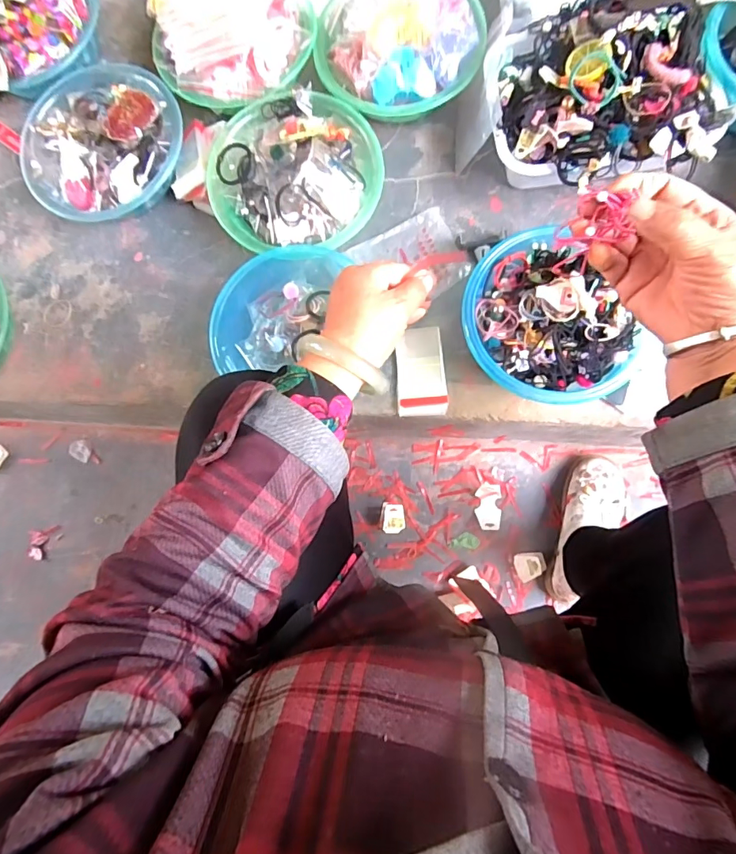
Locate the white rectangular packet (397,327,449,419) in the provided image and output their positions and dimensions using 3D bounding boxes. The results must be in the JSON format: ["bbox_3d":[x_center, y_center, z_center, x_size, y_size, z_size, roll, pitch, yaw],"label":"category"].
[{"bbox_3d":[0.073,-0.077,0.637,0.065,0.019,0.124,-2,81,3],"label":"white rectangular packet"}]

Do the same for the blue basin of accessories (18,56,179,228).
[{"bbox_3d":[-0.384,-0.424,0.677,0.223,0.098,0.224,-1,80,5],"label":"blue basin of accessories"}]

